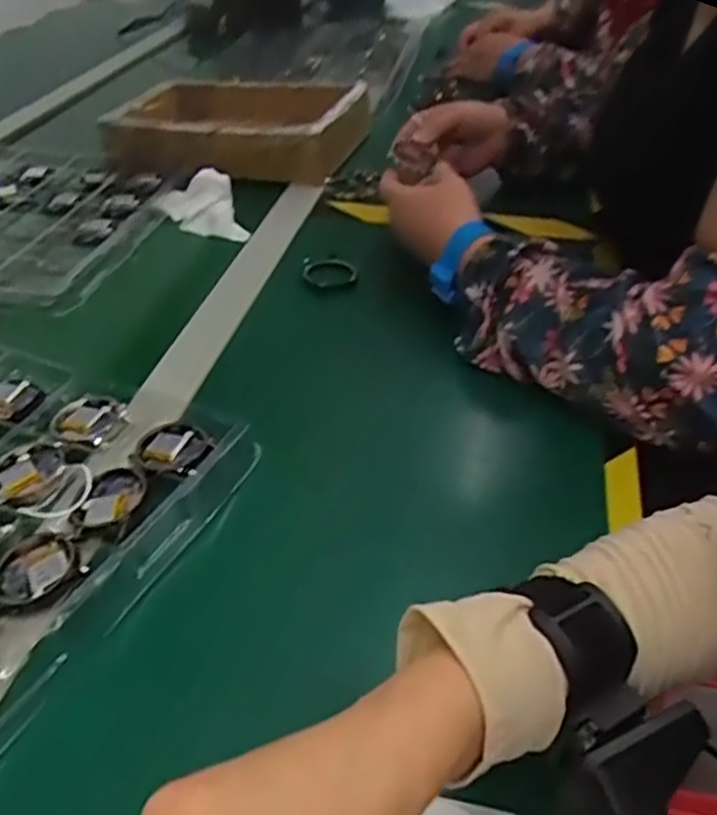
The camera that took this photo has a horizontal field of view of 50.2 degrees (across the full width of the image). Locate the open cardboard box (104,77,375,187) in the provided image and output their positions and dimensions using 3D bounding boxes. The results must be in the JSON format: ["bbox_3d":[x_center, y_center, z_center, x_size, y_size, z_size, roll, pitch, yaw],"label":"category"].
[{"bbox_3d":[-0.148,-0.331,0.892,0.285,0.063,0.192,13,41,16],"label":"open cardboard box"}]

